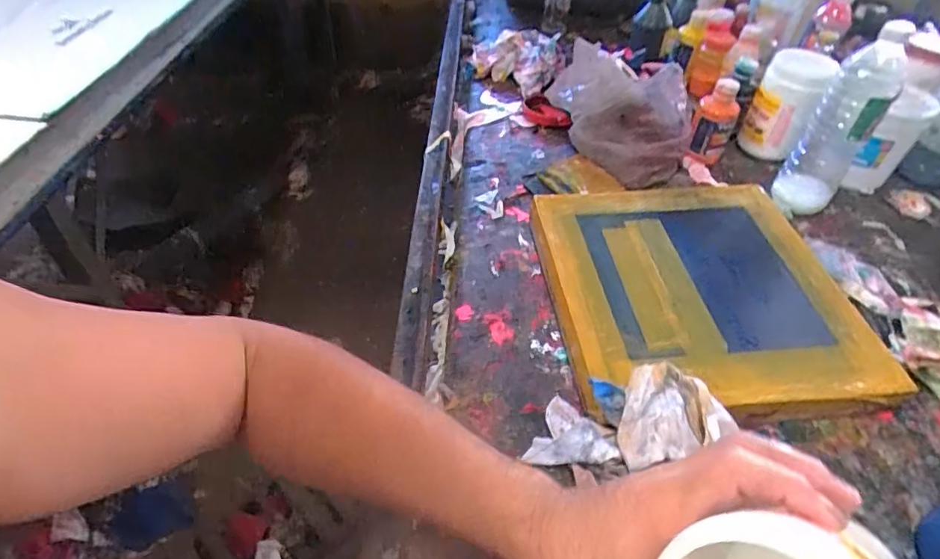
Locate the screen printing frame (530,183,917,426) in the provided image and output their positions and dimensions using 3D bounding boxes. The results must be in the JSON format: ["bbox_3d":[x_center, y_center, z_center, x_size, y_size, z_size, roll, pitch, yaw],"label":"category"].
[{"bbox_3d":[0.265,0.008,0.643,0.340,0.048,0.360,0,45,-6],"label":"screen printing frame"}]

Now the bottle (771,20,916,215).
[{"bbox_3d":[0.505,-0.208,0.740,0.075,0.245,0.067,34,52,26],"label":"bottle"}]

